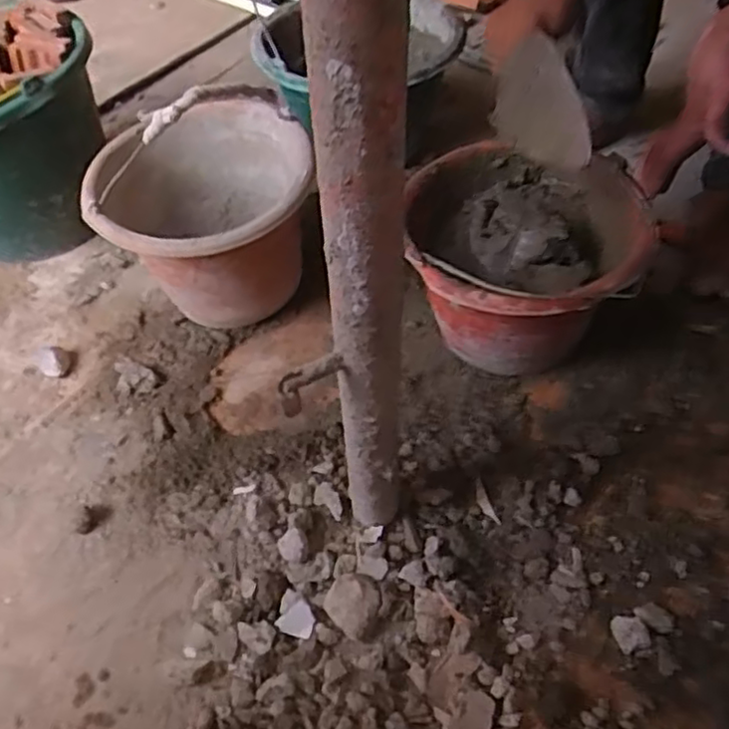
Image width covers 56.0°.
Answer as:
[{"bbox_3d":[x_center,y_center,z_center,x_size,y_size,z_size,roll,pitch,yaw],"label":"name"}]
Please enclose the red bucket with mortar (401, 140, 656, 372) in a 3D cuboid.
[{"bbox_3d":[0.162,-0.099,0.716,0.218,0.169,0.234,-1,53,5],"label":"red bucket with mortar"}]

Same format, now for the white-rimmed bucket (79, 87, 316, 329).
[{"bbox_3d":[-0.177,-0.163,0.788,0.228,0.190,0.254,-7,53,-1],"label":"white-rimmed bucket"}]

